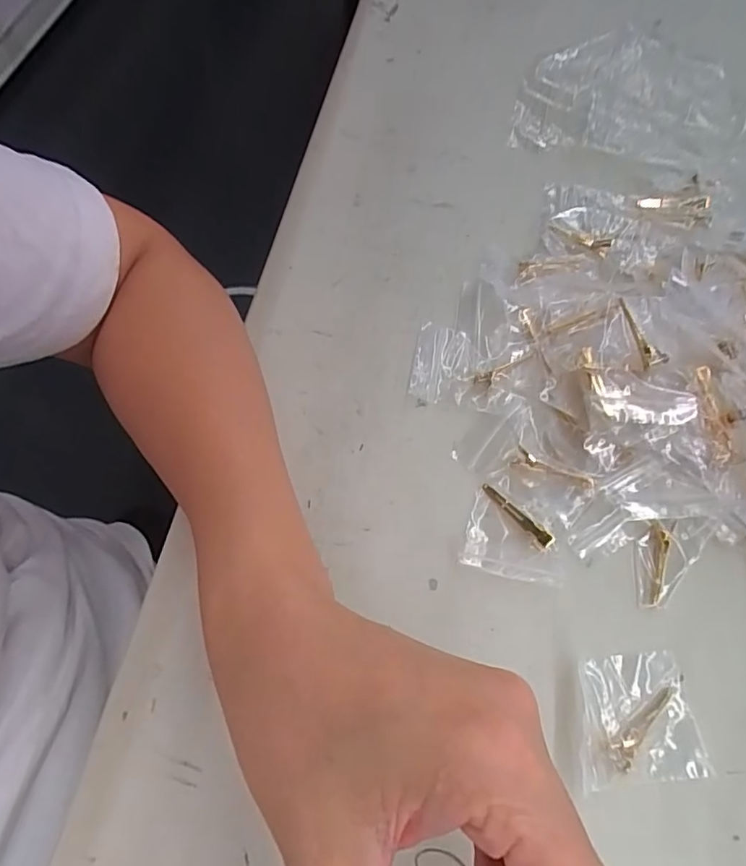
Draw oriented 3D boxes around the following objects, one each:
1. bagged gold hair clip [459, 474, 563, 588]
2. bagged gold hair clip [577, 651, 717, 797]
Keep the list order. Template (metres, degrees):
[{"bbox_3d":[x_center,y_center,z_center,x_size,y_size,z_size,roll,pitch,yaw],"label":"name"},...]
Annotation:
[{"bbox_3d":[0.071,0.047,0.269,0.046,0.008,0.049,16,65,9],"label":"bagged gold hair clip"},{"bbox_3d":[0.114,0.123,0.237,0.053,0.004,0.049,-5,64,-1],"label":"bagged gold hair clip"}]

